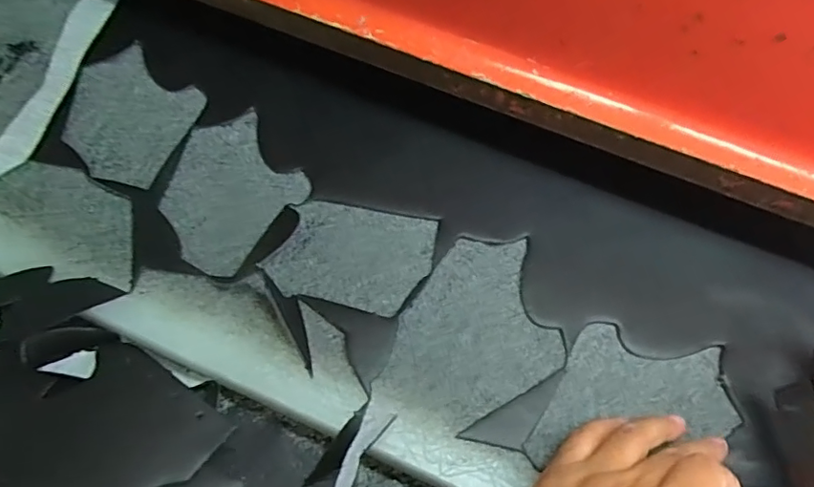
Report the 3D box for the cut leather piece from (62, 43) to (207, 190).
[{"bbox_3d":[-0.218,-0.100,0.423,0.100,0.004,0.116,17,60,3],"label":"cut leather piece"}]

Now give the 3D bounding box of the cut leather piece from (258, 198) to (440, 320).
[{"bbox_3d":[-0.036,0.007,0.377,0.108,0.006,0.076,9,62,1],"label":"cut leather piece"}]

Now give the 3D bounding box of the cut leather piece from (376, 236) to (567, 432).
[{"bbox_3d":[0.048,0.060,0.355,0.098,0.005,0.140,32,65,13],"label":"cut leather piece"}]

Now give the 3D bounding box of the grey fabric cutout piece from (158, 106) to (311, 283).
[{"bbox_3d":[-0.128,-0.039,0.399,0.098,0.004,0.118,-32,68,-20],"label":"grey fabric cutout piece"}]

